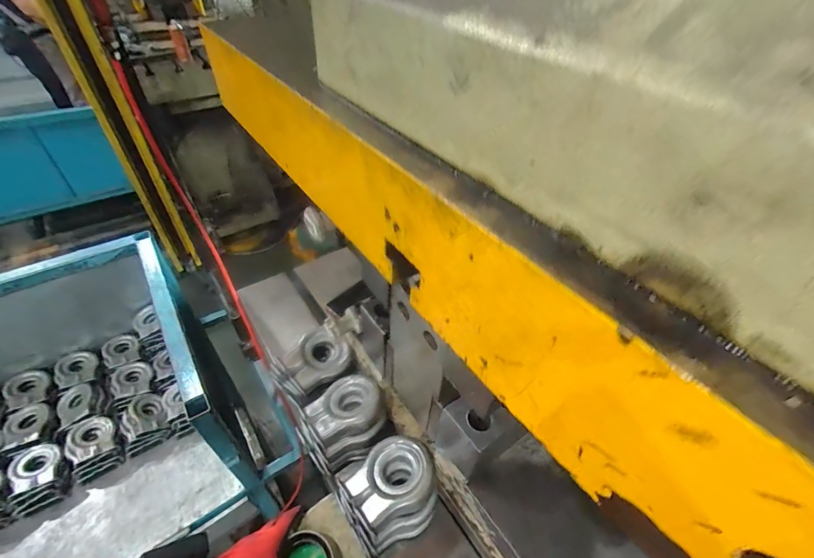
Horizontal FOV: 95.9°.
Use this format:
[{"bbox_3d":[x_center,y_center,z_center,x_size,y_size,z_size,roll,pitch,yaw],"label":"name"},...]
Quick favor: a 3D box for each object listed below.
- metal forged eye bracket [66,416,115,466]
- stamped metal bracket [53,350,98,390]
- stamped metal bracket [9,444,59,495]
[{"bbox_3d":[-0.794,0.400,0.923,0.091,0.023,0.106,-29,53,-30],"label":"metal forged eye bracket"},{"bbox_3d":[-0.948,0.256,1.052,0.094,0.016,0.108,-6,51,-31],"label":"stamped metal bracket"},{"bbox_3d":[-0.874,0.440,0.860,0.082,0.022,0.103,-22,50,-24],"label":"stamped metal bracket"}]

